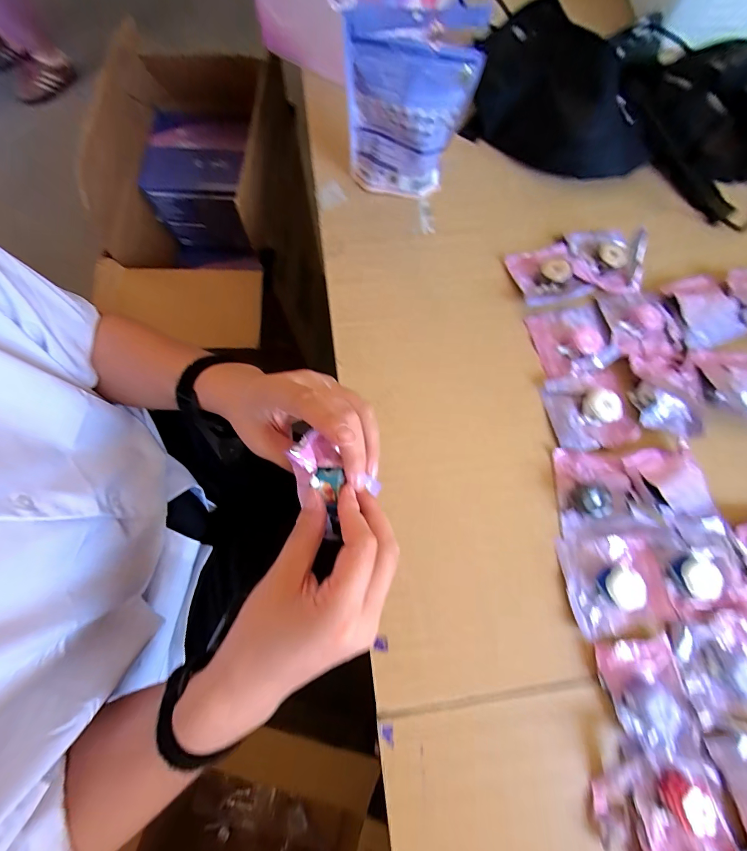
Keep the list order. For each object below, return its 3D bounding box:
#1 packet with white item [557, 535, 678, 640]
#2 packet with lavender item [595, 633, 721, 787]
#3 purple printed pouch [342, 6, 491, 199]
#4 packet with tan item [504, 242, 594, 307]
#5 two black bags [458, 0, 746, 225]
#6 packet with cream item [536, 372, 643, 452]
[{"bbox_3d":[0.233,0.149,0.339,0.091,0.021,0.087,-8,77,-3],"label":"packet with white item"},{"bbox_3d":[0.244,0.245,0.307,0.068,0.016,0.110,-10,77,-4],"label":"packet with lavender item"},{"bbox_3d":[0.038,-0.352,0.404,0.135,0.160,0.073,2,76,0],"label":"purple printed pouch"},{"bbox_3d":[0.208,-0.181,0.426,0.074,0.021,0.076,-12,77,-4],"label":"packet with tan item"},{"bbox_3d":[0.345,-0.415,0.465,0.415,0.124,0.218,8,76,1],"label":"two black bags"},{"bbox_3d":[0.232,-0.016,0.384,0.082,0.017,0.080,-7,77,-3],"label":"packet with cream item"}]

